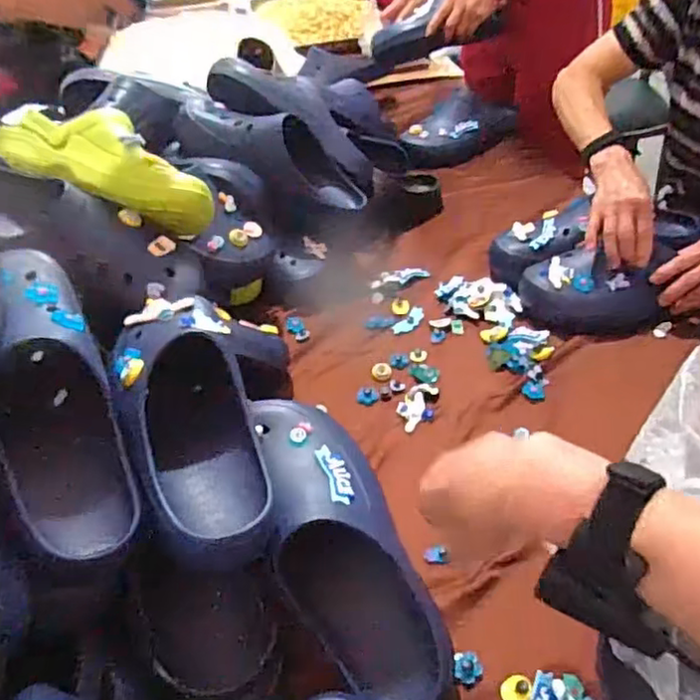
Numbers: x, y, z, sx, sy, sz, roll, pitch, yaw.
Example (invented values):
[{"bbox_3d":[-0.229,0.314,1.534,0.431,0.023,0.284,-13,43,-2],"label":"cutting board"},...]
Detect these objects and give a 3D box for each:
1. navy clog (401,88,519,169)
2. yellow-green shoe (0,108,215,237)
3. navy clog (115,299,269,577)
[{"bbox_3d":[0.193,-0.415,1.242,0.230,0.081,0.115,-30,45,-24],"label":"navy clog"},{"bbox_3d":[-0.269,-0.211,0.743,0.269,0.063,0.107,26,48,12],"label":"yellow-green shoe"},{"bbox_3d":[-0.132,0.045,0.533,0.100,0.084,0.263,-16,55,-10],"label":"navy clog"}]

